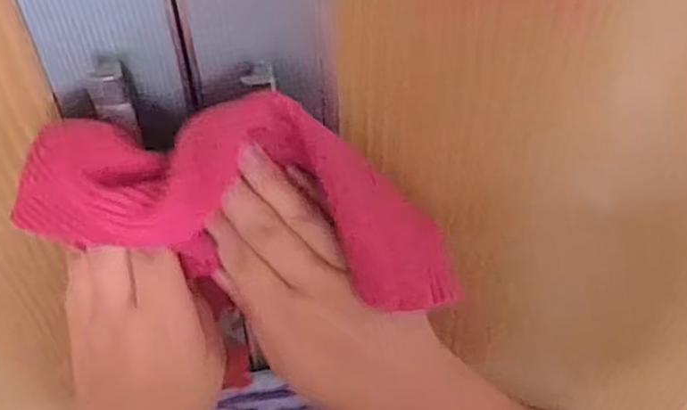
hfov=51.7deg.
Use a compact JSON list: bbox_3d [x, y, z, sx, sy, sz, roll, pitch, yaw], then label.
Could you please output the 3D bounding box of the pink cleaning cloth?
[{"bbox_3d":[-0.027,-0.002,0.300,0.197,0.074,0.054,12,42,-21],"label":"pink cleaning cloth"}]

